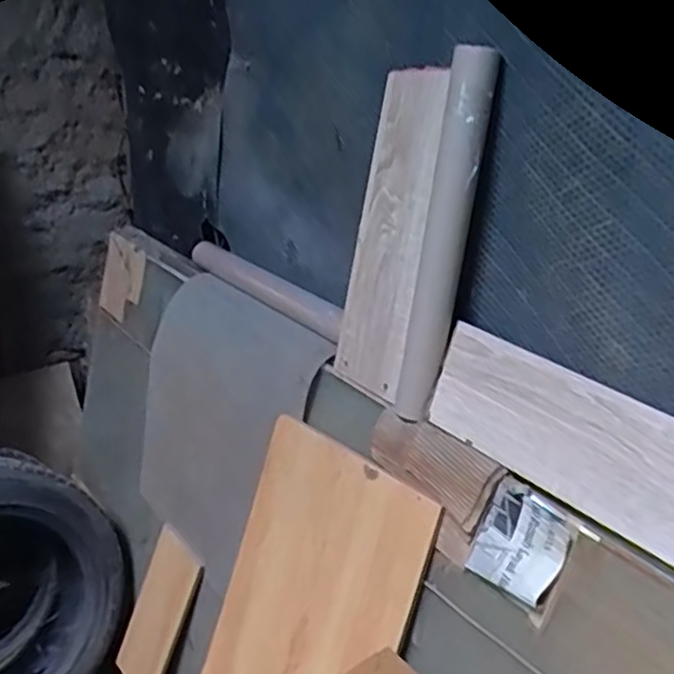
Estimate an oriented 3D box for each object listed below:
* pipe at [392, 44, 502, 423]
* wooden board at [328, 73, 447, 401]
[{"bbox_3d":[0.147,-0.129,0.953,0.069,0.490,0.083,8,23,6],"label":"pipe"},{"bbox_3d":[0.078,-0.143,1.040,0.027,0.485,0.144,-7,24,-41],"label":"wooden board"}]

